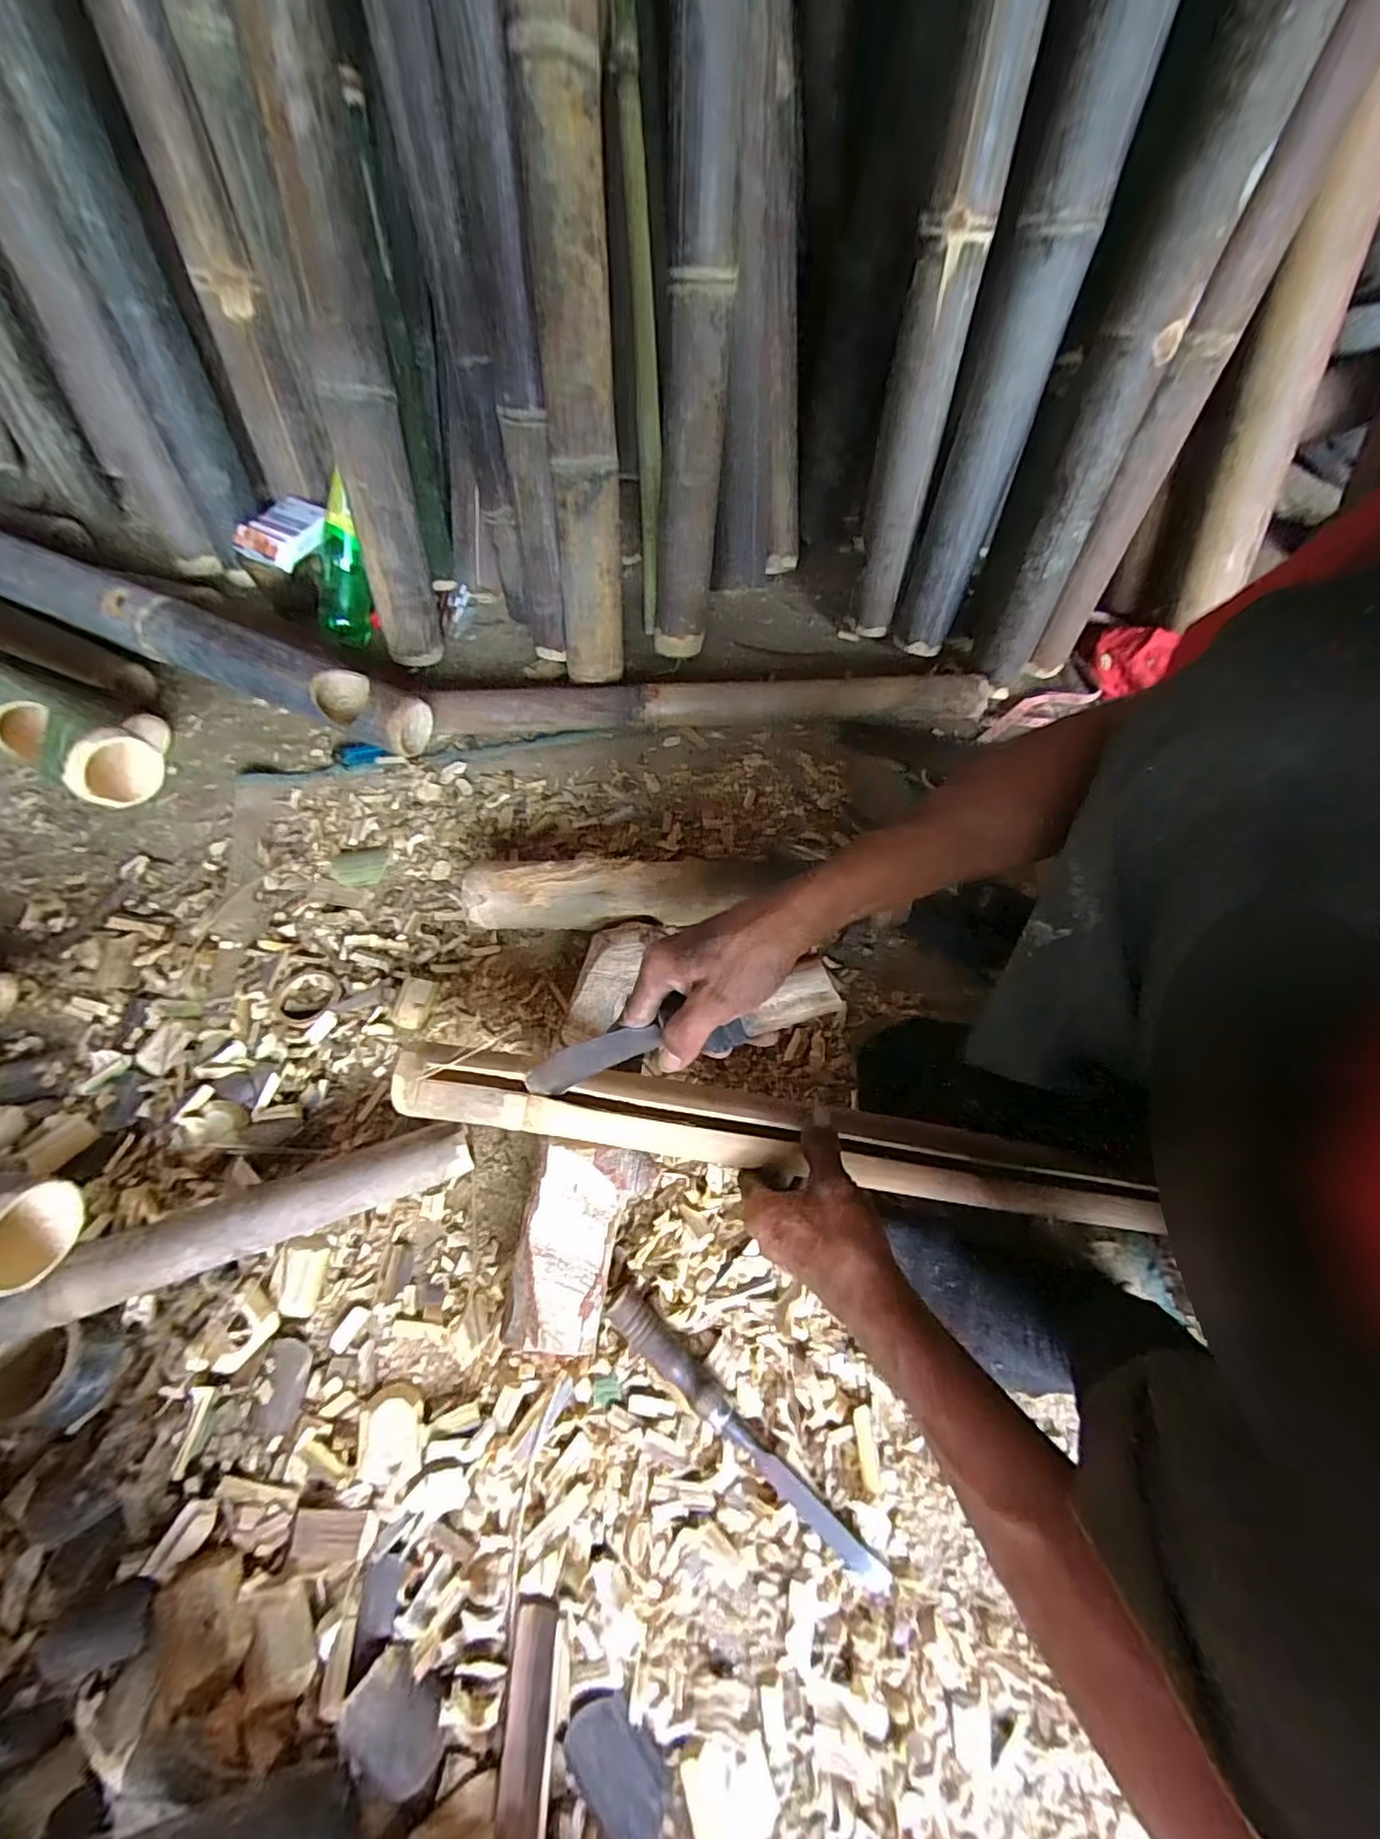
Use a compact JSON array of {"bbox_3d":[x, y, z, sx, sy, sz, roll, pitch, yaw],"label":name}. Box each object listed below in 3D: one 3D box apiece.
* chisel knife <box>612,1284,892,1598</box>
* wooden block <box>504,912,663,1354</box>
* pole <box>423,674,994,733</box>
[{"bbox_3d":[0.034,0.363,0.429,0.244,0.025,0.026,40,70,16],"label":"chisel knife"},{"bbox_3d":[-0.071,0.161,0.511,0.088,0.057,0.330,6,65,2],"label":"wooden block"},{"bbox_3d":[0.021,-0.249,0.711,0.626,0.061,0.047,0,65,-1],"label":"pole"}]

